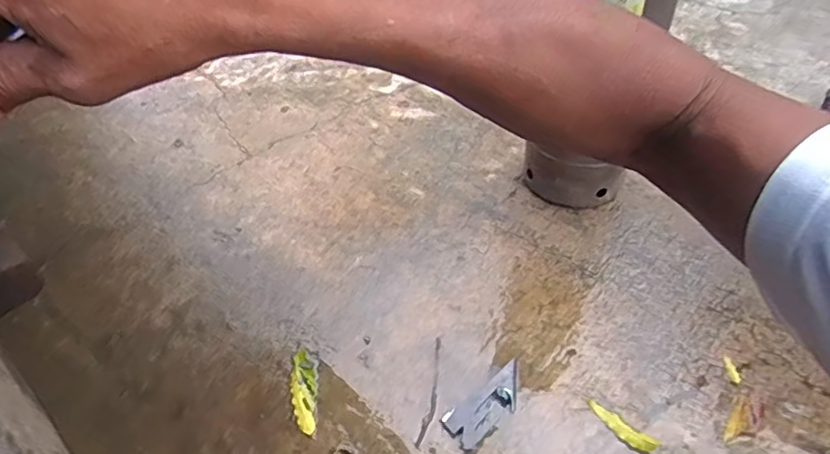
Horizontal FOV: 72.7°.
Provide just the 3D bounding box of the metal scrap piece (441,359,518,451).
[{"bbox_3d":[0.129,0.308,0.982,0.169,0.025,0.073,-31,51,-27],"label":"metal scrap piece"}]

